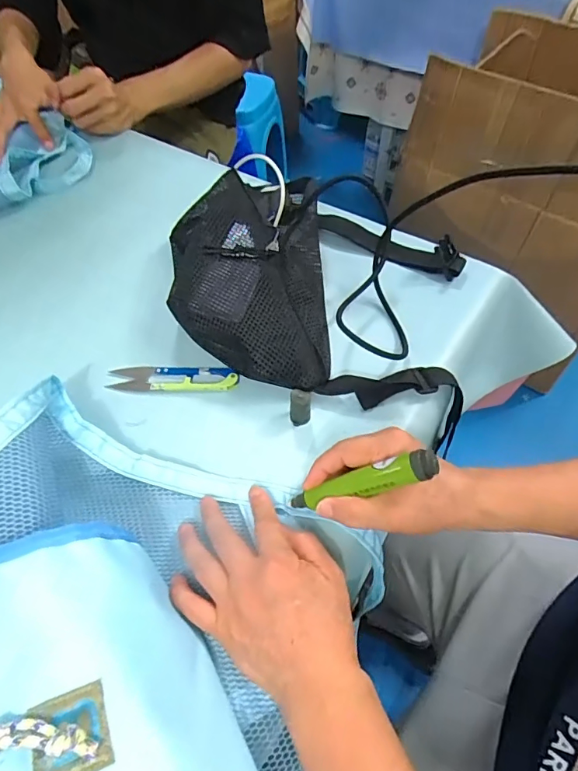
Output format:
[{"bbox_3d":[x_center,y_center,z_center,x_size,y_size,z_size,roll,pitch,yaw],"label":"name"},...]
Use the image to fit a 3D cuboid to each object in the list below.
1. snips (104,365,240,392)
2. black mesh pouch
[{"bbox_3d":[-0.108,-0.007,0.429,0.120,0.009,0.026,2,56,2],"label":"snips"},{"bbox_3d":[0.024,-0.103,0.461,0.326,0.069,0.263,14,57,9],"label":"black mesh pouch"}]

